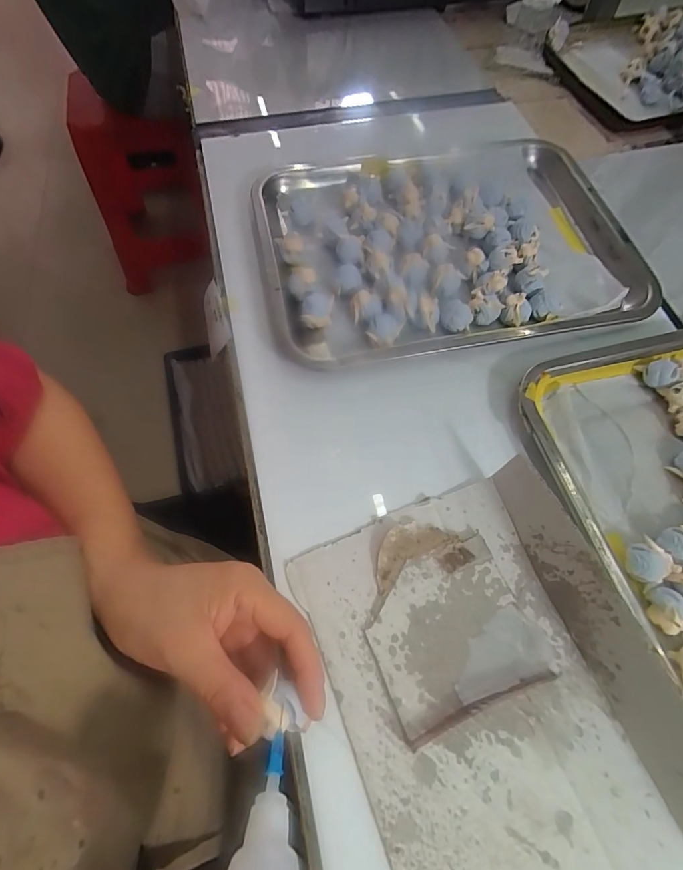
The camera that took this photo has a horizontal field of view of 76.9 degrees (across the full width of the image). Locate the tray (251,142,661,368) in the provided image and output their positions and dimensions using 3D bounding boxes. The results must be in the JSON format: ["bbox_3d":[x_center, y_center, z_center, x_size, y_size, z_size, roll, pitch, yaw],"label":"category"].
[{"bbox_3d":[0.105,-0.190,0.425,0.363,0.039,0.268,-6,64,-3],"label":"tray"}]

